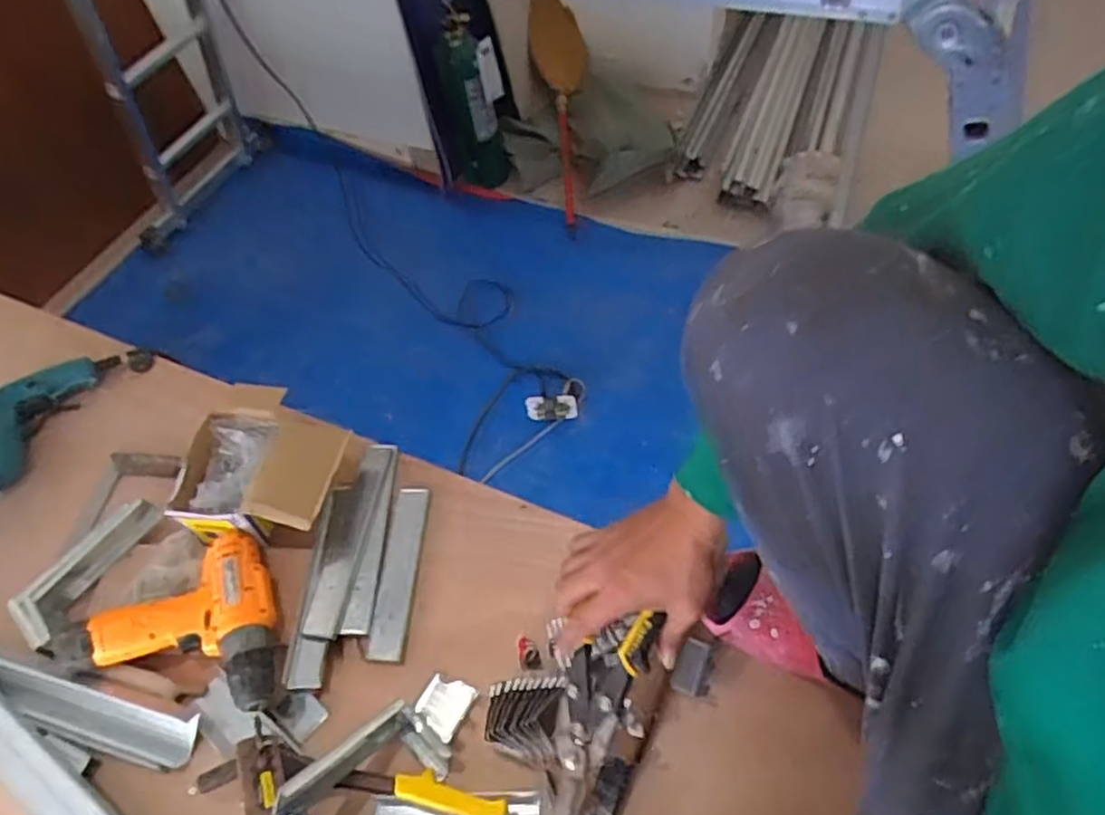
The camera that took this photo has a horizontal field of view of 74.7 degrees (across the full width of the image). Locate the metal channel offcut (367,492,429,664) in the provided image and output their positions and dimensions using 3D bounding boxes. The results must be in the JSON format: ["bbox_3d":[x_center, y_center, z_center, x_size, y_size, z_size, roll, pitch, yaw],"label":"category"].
[{"bbox_3d":[-0.168,0.177,0.792,0.038,0.017,0.193,-1,56,6],"label":"metal channel offcut"}]

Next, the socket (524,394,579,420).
[{"bbox_3d":[-0.002,-0.001,1.710,0.120,0.039,0.051,-3,55,5],"label":"socket"}]

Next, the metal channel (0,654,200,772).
[{"bbox_3d":[-0.488,0.302,0.731,0.284,0.031,0.050,10,57,13],"label":"metal channel"}]

